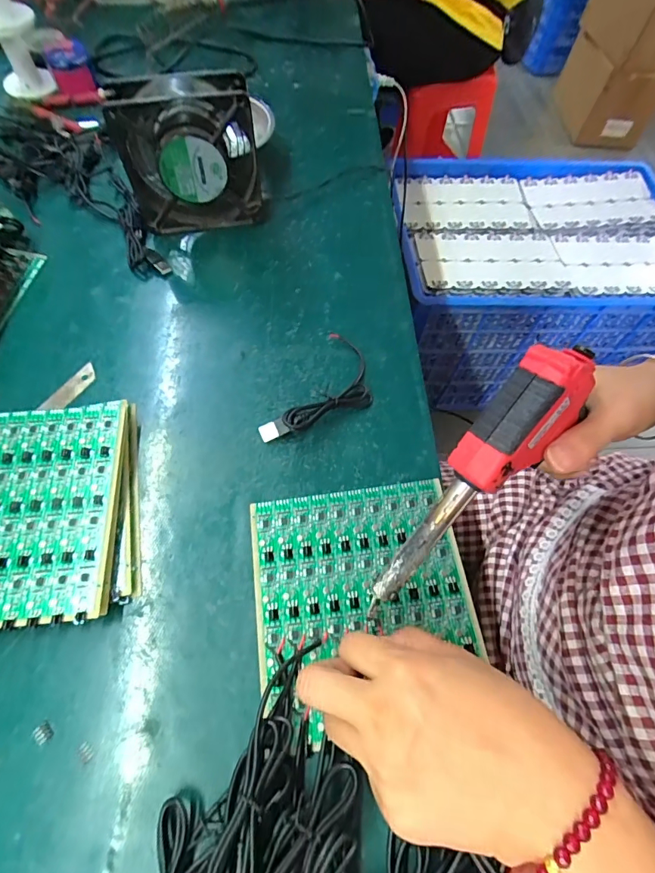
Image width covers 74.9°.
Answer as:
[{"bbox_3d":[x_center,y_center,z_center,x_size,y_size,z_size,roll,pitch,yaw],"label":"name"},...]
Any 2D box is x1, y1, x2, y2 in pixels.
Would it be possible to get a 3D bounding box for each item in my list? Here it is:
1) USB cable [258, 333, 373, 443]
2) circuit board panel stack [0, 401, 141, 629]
[{"bbox_3d":[0.003,-0.035,0.352,0.061,0.017,0.122,28,65,12],"label":"USB cable"},{"bbox_3d":[-0.216,0.053,0.300,0.152,0.022,0.155,-8,63,-7],"label":"circuit board panel stack"}]

